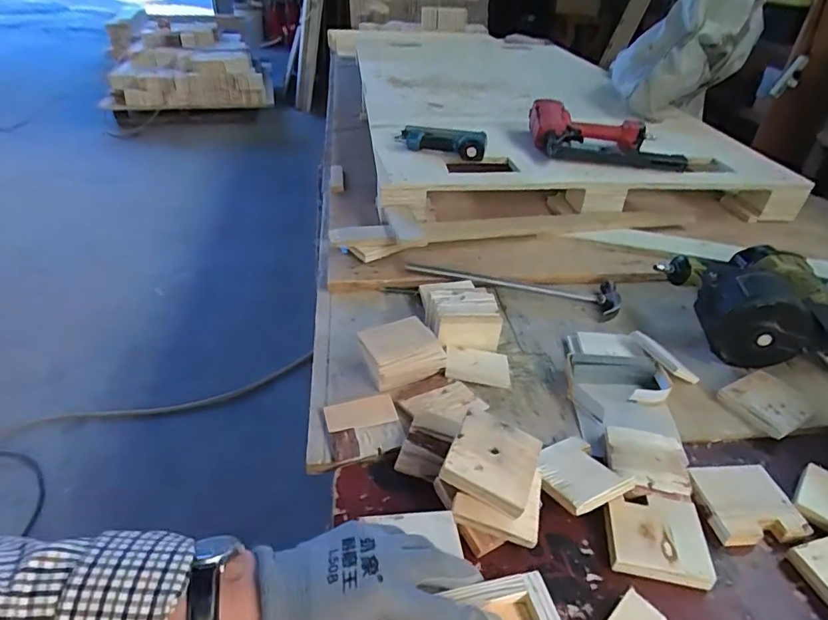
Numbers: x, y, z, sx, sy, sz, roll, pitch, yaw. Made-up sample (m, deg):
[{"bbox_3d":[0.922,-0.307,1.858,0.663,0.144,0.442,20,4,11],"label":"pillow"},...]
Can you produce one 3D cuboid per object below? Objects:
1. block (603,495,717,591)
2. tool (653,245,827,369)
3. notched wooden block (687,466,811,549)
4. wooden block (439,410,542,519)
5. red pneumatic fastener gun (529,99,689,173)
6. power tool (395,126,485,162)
[{"bbox_3d":[0.243,0.227,0.519,0.091,0.022,0.086,7,34,4],"label":"block"},{"bbox_3d":[0.534,0.000,0.773,0.216,0.115,0.245,-16,41,-23],"label":"tool"},{"bbox_3d":[0.359,0.209,0.558,0.096,0.018,0.088,-2,37,-6],"label":"notched wooden block"},{"bbox_3d":[0.082,0.154,0.529,0.086,0.015,0.088,28,49,5],"label":"wooden block"},{"bbox_3d":[0.431,-0.400,1.164,0.313,0.086,0.225,7,34,4],"label":"red pneumatic fastener gun"},{"bbox_3d":[0.060,-0.372,1.136,0.208,0.060,0.065,10,35,9],"label":"power tool"}]

